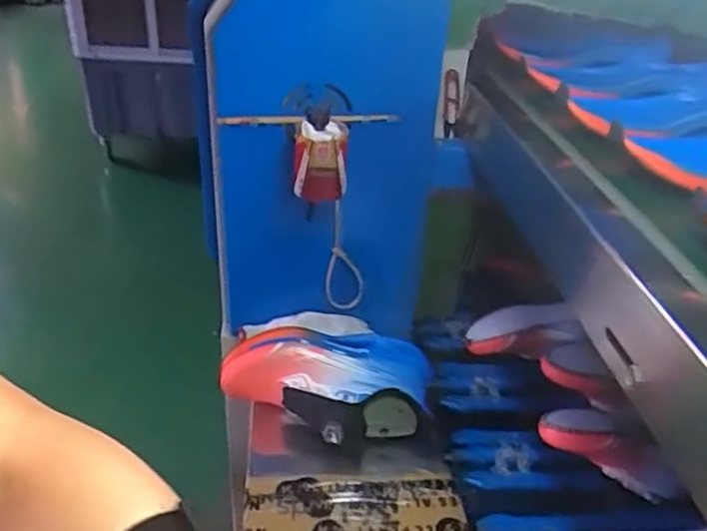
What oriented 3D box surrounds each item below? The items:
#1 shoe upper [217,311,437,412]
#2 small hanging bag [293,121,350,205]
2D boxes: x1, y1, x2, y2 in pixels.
[{"bbox_3d":[-0.034,0.128,0.849,0.256,0.075,0.099,9,32,9],"label":"shoe upper"},{"bbox_3d":[-0.039,-0.131,0.823,0.063,0.084,0.061,6,32,4],"label":"small hanging bag"}]

